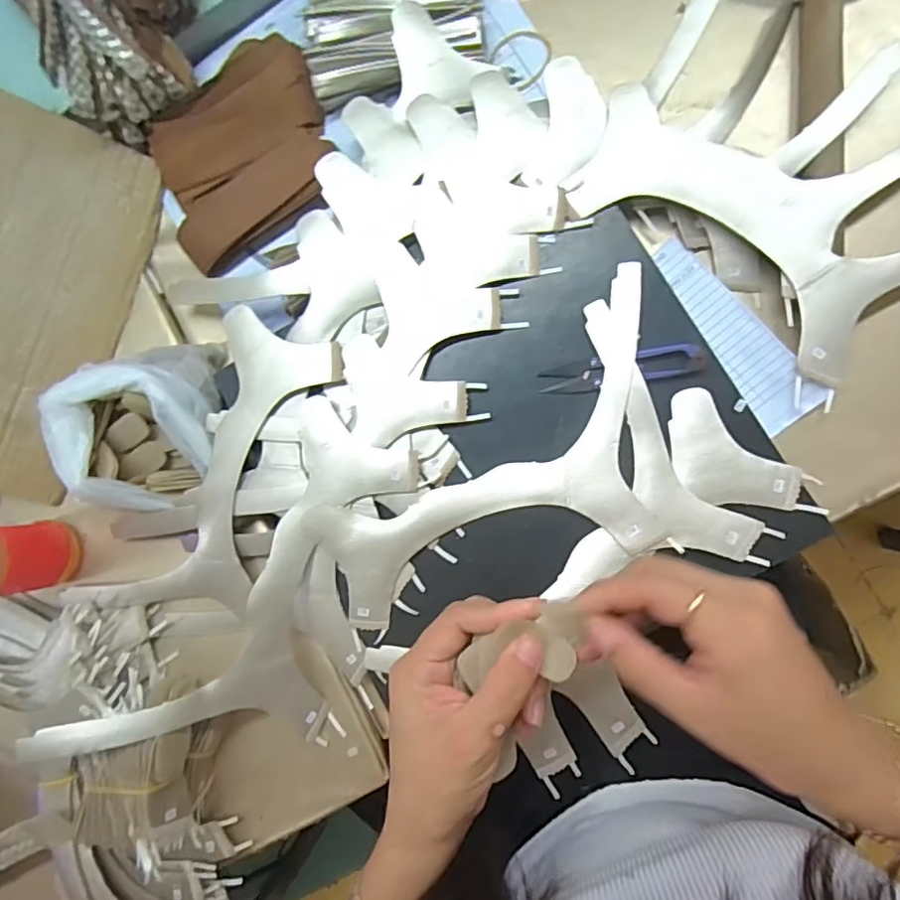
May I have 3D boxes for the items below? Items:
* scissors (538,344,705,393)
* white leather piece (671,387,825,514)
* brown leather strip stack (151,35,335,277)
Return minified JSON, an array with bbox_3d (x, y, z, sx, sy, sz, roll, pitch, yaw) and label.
[{"bbox_3d":[0.110,-0.052,0.359,0.099,0.005,0.021,-9,86,8],"label":"scissors"},{"bbox_3d":[0.175,0.011,0.352,0.103,0.005,0.052,43,94,12],"label":"white leather piece"},{"bbox_3d":[-0.154,-0.221,0.423,0.141,0.032,0.116,-29,84,6],"label":"brown leather strip stack"}]

